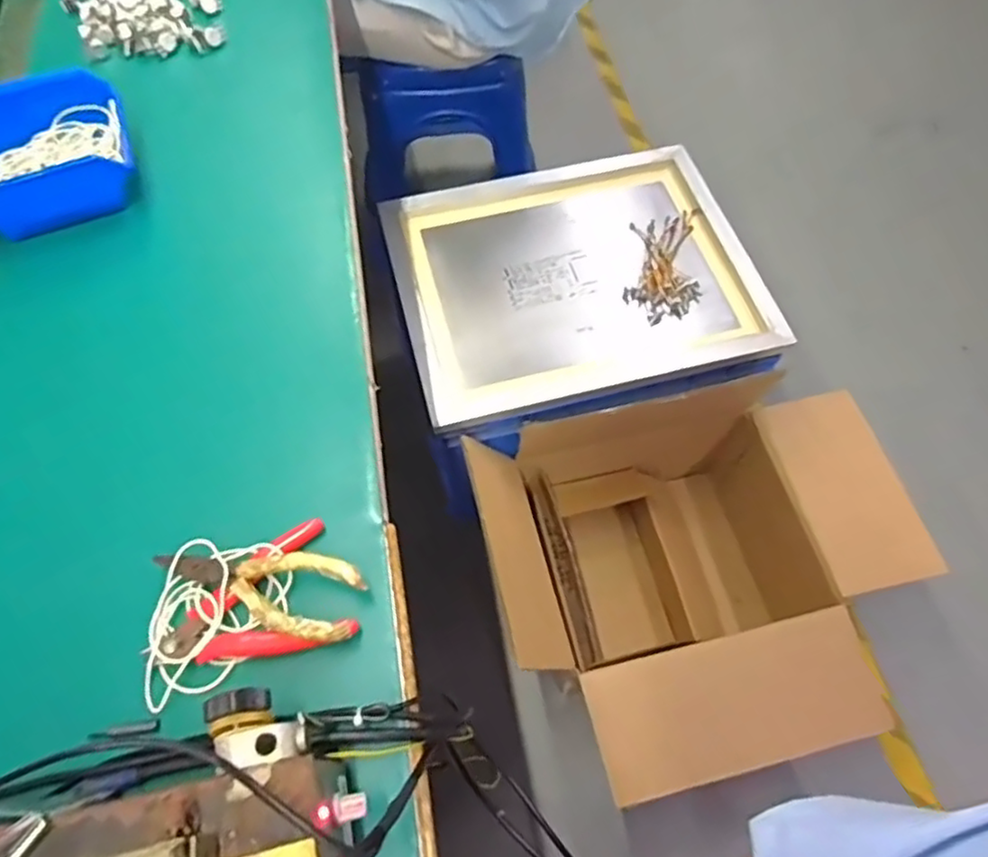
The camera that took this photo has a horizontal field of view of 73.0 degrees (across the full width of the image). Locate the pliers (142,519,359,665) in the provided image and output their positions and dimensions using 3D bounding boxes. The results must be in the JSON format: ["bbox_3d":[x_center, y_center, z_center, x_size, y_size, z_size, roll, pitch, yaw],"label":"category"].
[{"bbox_3d":[-0.148,0.107,0.396,0.113,0.020,0.079,-22,64,-11],"label":"pliers"}]

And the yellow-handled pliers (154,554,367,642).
[{"bbox_3d":[-0.144,0.095,0.401,0.128,0.021,0.045,11,62,6],"label":"yellow-handled pliers"}]

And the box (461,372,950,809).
[{"bbox_3d":[0.299,0.197,0.991,0.595,0.330,0.543,-12,62,-6],"label":"box"}]

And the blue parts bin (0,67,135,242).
[{"bbox_3d":[-0.375,-0.232,0.565,0.135,0.063,0.127,-20,64,-10],"label":"blue parts bin"}]

